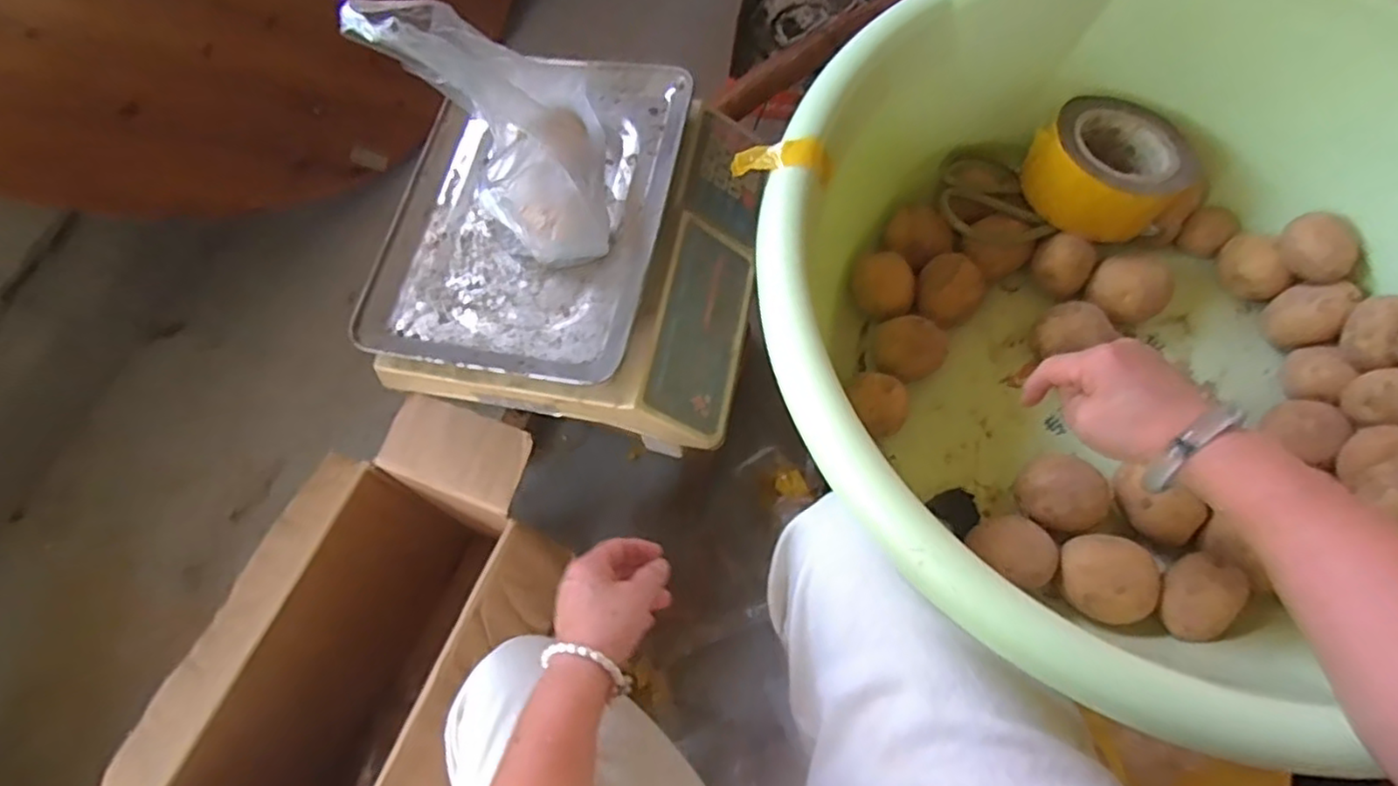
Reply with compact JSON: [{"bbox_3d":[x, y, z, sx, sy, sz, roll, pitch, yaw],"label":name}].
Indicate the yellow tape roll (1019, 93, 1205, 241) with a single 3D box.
[{"bbox_3d":[0.364,-0.201,0.602,0.117,0.064,0.120,-1,66,3],"label":"yellow tape roll"}]

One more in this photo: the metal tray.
[{"bbox_3d":[-0.148,-0.167,0.605,0.237,0.034,0.328,8,67,7],"label":"metal tray"}]

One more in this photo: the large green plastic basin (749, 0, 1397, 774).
[{"bbox_3d":[0.333,-0.067,0.526,0.555,0.232,0.583,-1,66,3],"label":"large green plastic basin"}]

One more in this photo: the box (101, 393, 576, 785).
[{"bbox_3d":[-0.328,0.303,0.727,0.278,0.301,0.512,19,68,11],"label":"box"}]

